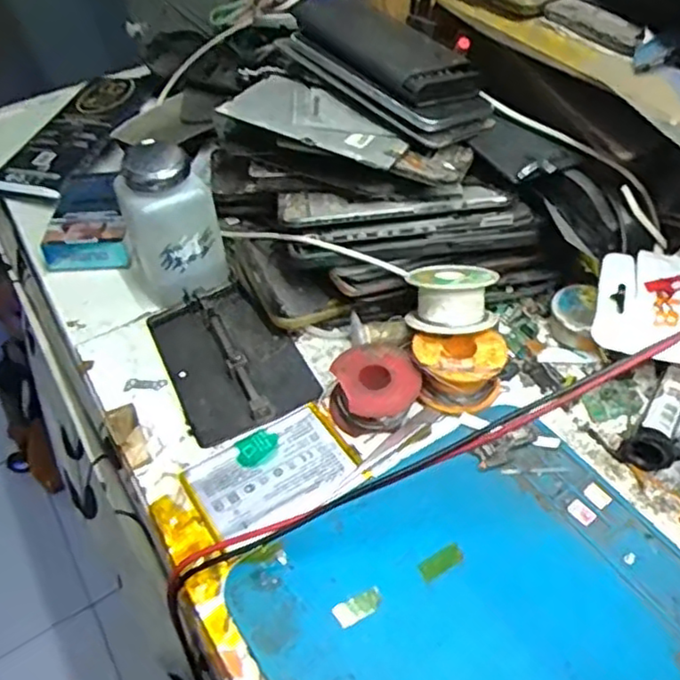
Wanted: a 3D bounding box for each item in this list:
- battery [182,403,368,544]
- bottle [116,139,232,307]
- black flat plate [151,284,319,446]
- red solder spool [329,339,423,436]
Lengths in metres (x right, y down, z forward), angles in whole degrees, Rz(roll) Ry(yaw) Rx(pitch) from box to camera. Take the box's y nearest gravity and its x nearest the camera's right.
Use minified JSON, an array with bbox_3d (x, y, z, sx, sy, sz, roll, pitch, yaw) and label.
[{"bbox_3d":[-0.036,0.073,0.369,0.083,0.008,0.060,-26,51,-18],"label":"battery"},{"bbox_3d":[-0.112,-0.075,0.445,0.063,0.095,0.055,-15,49,-9],"label":"bottle"},{"bbox_3d":[-0.070,0.009,0.427,0.078,0.013,0.116,-22,50,-15],"label":"black flat plate"},{"bbox_3d":[0.018,0.025,0.394,0.050,0.026,0.050,-2,48,2],"label":"red solder spool"}]

